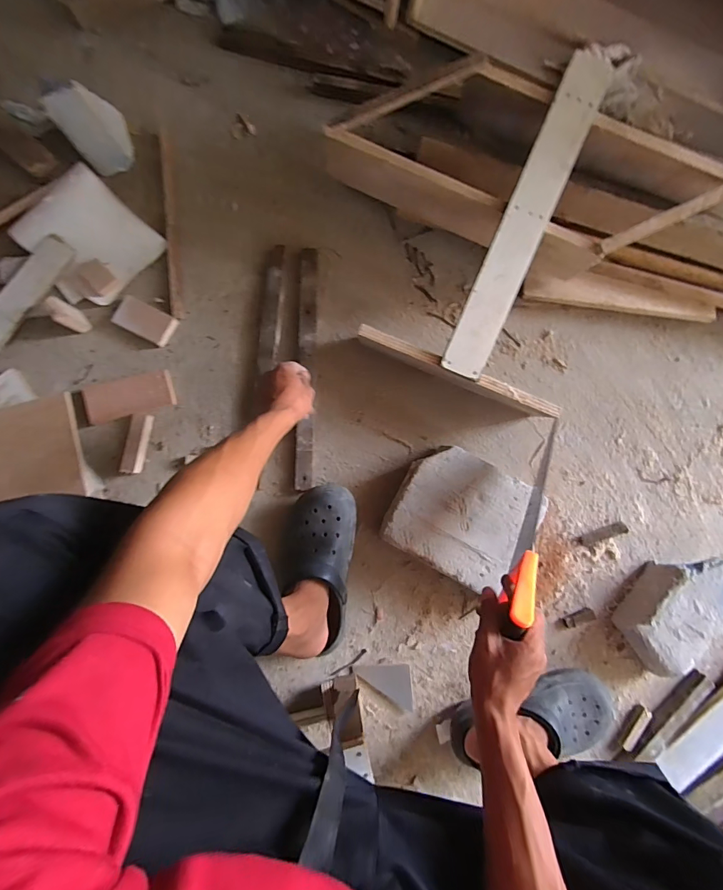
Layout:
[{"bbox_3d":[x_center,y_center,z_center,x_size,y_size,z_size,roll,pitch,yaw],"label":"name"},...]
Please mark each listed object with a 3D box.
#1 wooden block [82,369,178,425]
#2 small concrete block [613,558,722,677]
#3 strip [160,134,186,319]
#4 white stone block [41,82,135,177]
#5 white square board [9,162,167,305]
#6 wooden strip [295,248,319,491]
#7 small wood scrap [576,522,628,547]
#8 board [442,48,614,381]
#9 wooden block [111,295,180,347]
[{"bbox_3d":[-0.409,-0.083,0.718,0.146,0.019,0.065,-18,86,-6],"label":"wooden block"},{"bbox_3d":[0.552,0.287,0.711,0.209,0.077,0.123,-42,88,-7],"label":"small concrete block"},{"bbox_3d":[-0.348,-0.403,0.740,0.025,0.011,0.346,-5,85,-5],"label":"strip"},{"bbox_3d":[-0.457,-0.548,0.695,0.104,0.129,0.064,-38,88,-7],"label":"white stone block"},{"bbox_3d":[-0.483,-0.368,0.710,0.195,0.052,0.176,41,83,1],"label":"white square board"},{"bbox_3d":[-0.100,-0.146,0.742,0.033,0.022,0.448,1,84,-4],"label":"wooden strip"},{"bbox_3d":[0.445,0.166,0.750,0.089,0.013,0.022,-18,77,2],"label":"small wood scrap"},{"bbox_3d":[0.253,-0.343,0.625,0.069,0.015,0.494,22,95,-2],"label":"board"},{"bbox_3d":[-0.387,-0.222,0.723,0.099,0.020,0.059,25,83,-1],"label":"wooden block"}]

